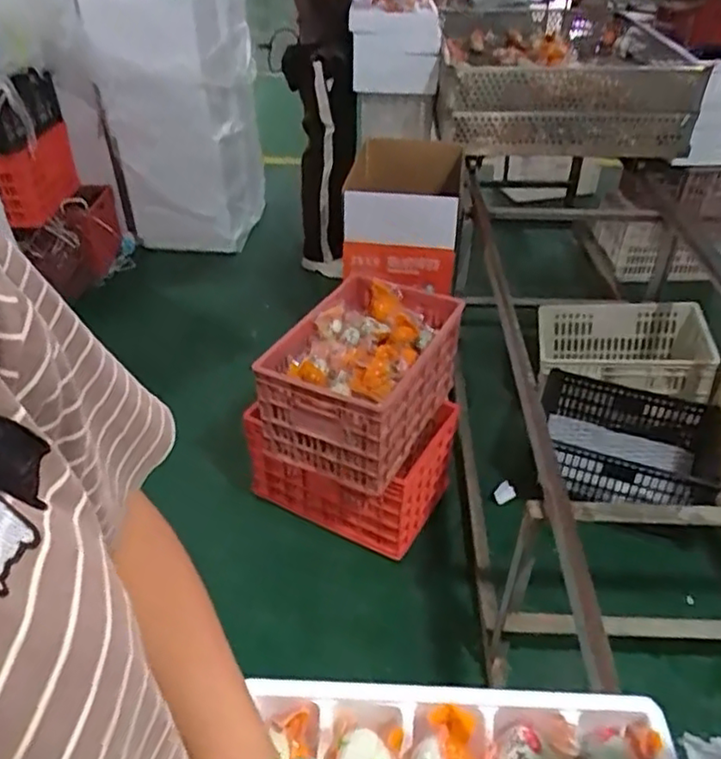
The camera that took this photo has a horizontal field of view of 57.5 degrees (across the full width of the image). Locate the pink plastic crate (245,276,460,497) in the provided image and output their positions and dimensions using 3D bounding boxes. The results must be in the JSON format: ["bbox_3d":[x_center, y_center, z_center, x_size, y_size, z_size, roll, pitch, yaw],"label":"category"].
[{"bbox_3d":[0.010,-0.020,1.545,0.319,0.255,0.501,18,41,21],"label":"pink plastic crate"}]

